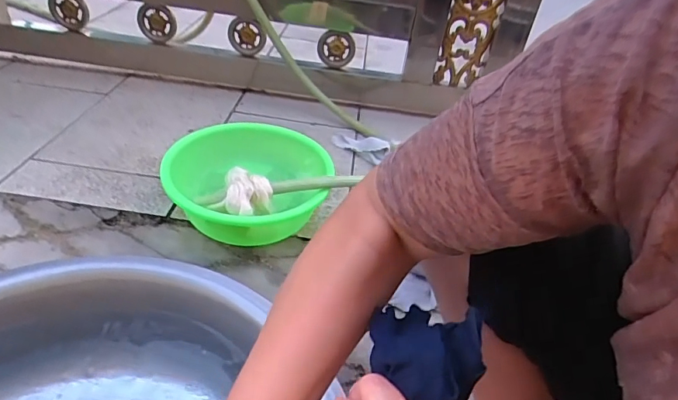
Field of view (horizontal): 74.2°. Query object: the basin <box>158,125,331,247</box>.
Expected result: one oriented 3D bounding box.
[{"bbox_3d":[-0.162,-0.026,0.795,0.260,0.103,0.283,5,37,-4],"label":"basin"}]

